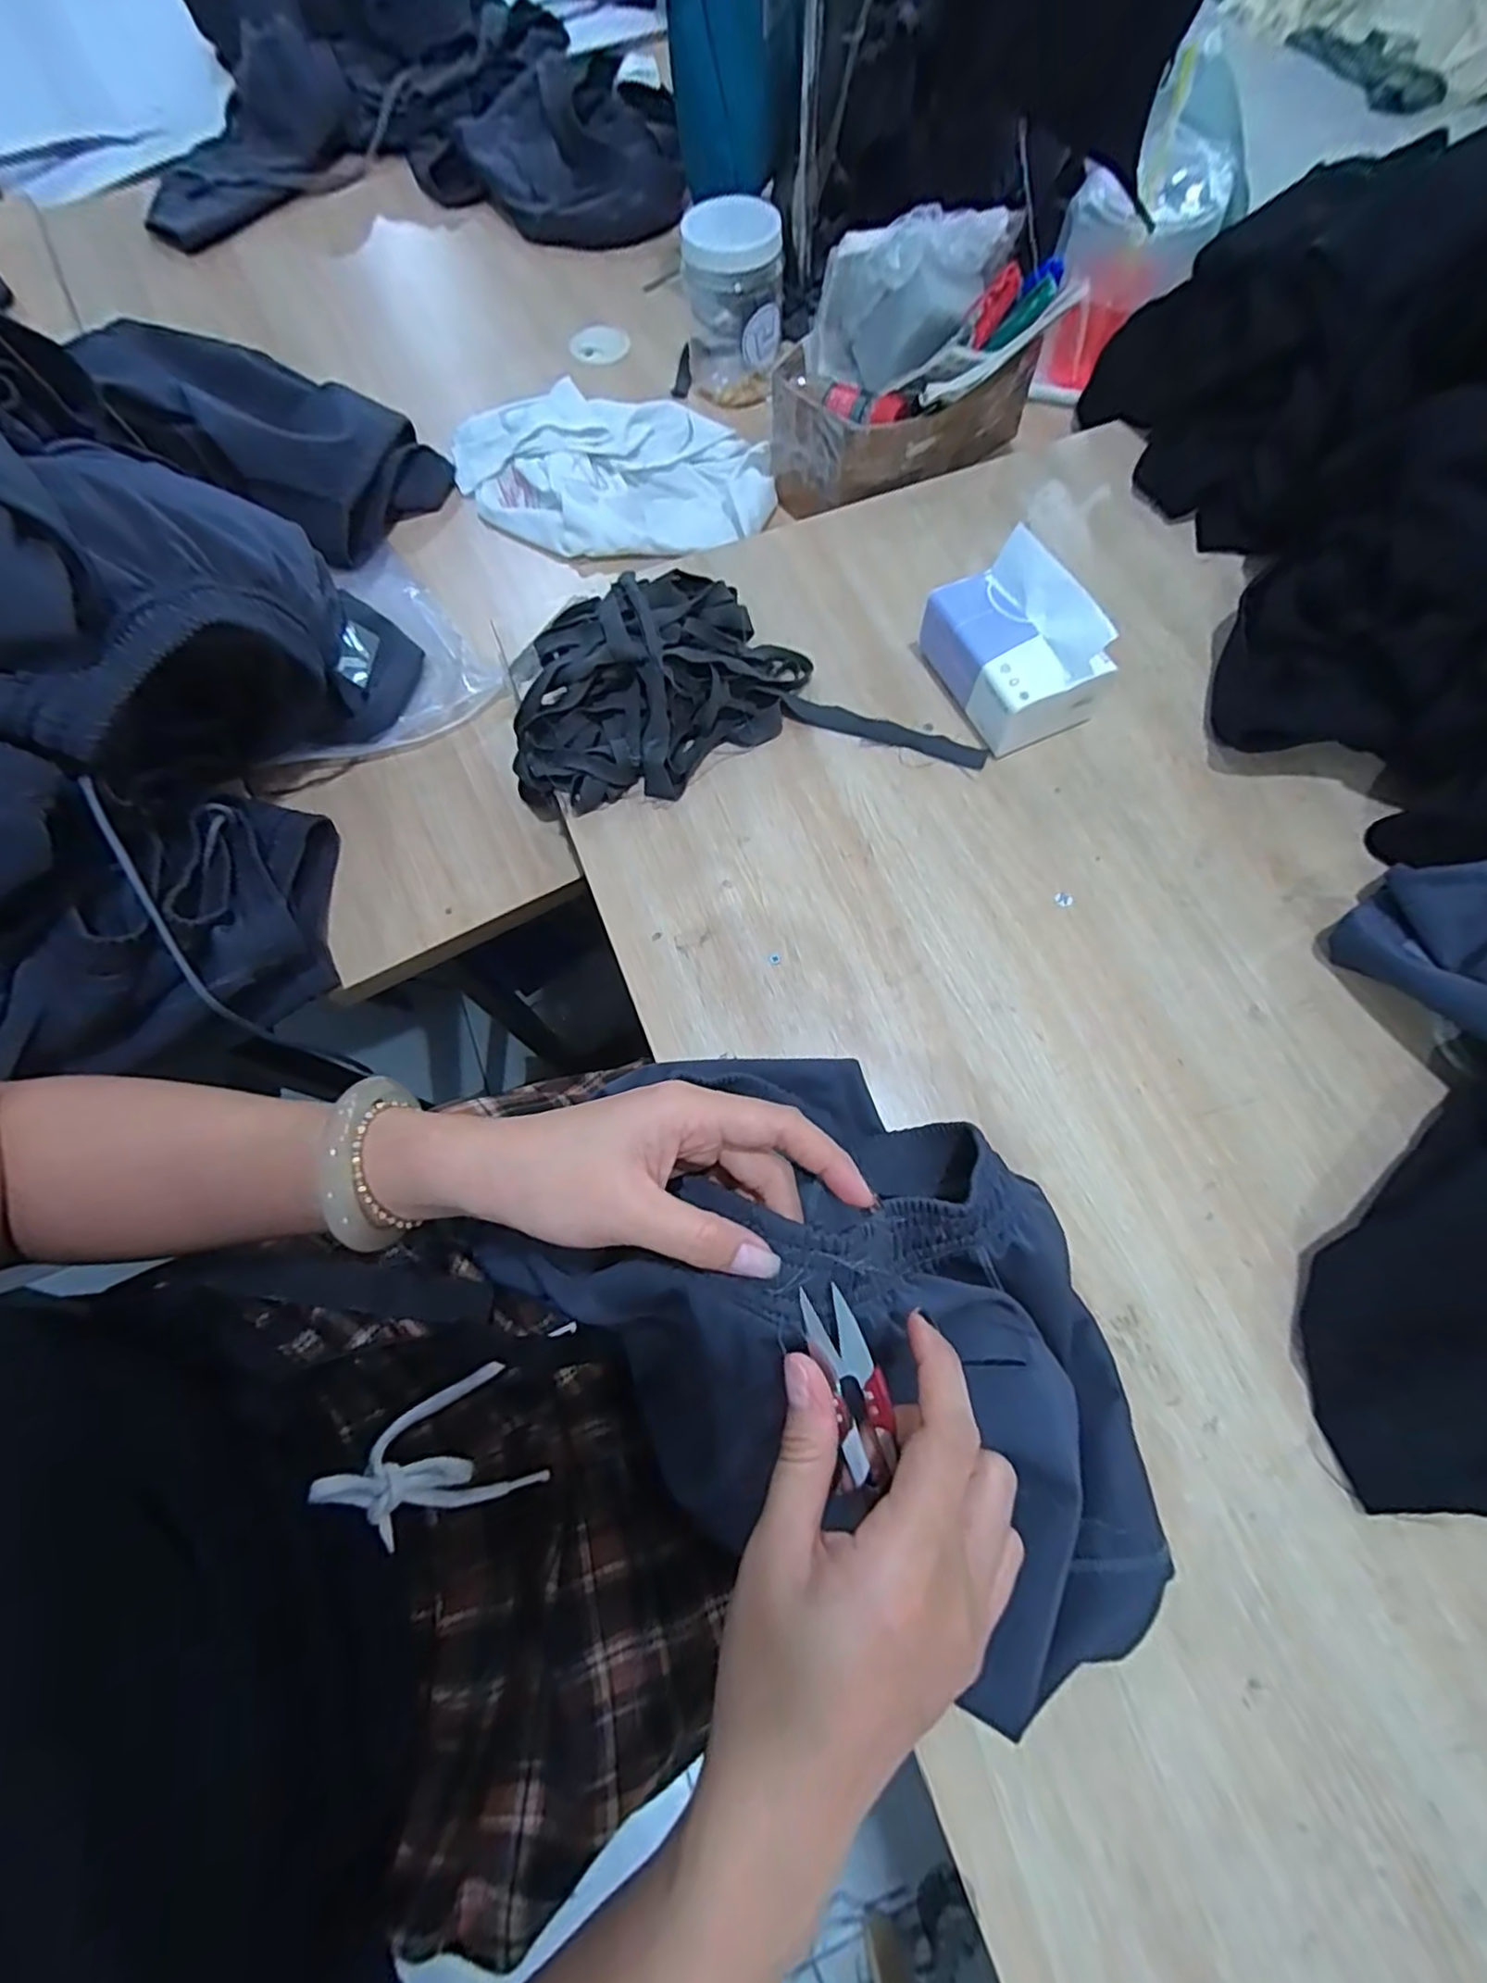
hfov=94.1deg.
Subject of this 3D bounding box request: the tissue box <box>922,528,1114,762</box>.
[{"bbox_3d":[0.193,-0.249,0.500,0.087,0.084,0.121,-28,73,-8],"label":"tissue box"}]

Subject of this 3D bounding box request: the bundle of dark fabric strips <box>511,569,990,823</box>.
[{"bbox_3d":[-0.005,-0.231,0.512,0.349,0.060,0.166,-4,71,0],"label":"bundle of dark fabric strips"}]

